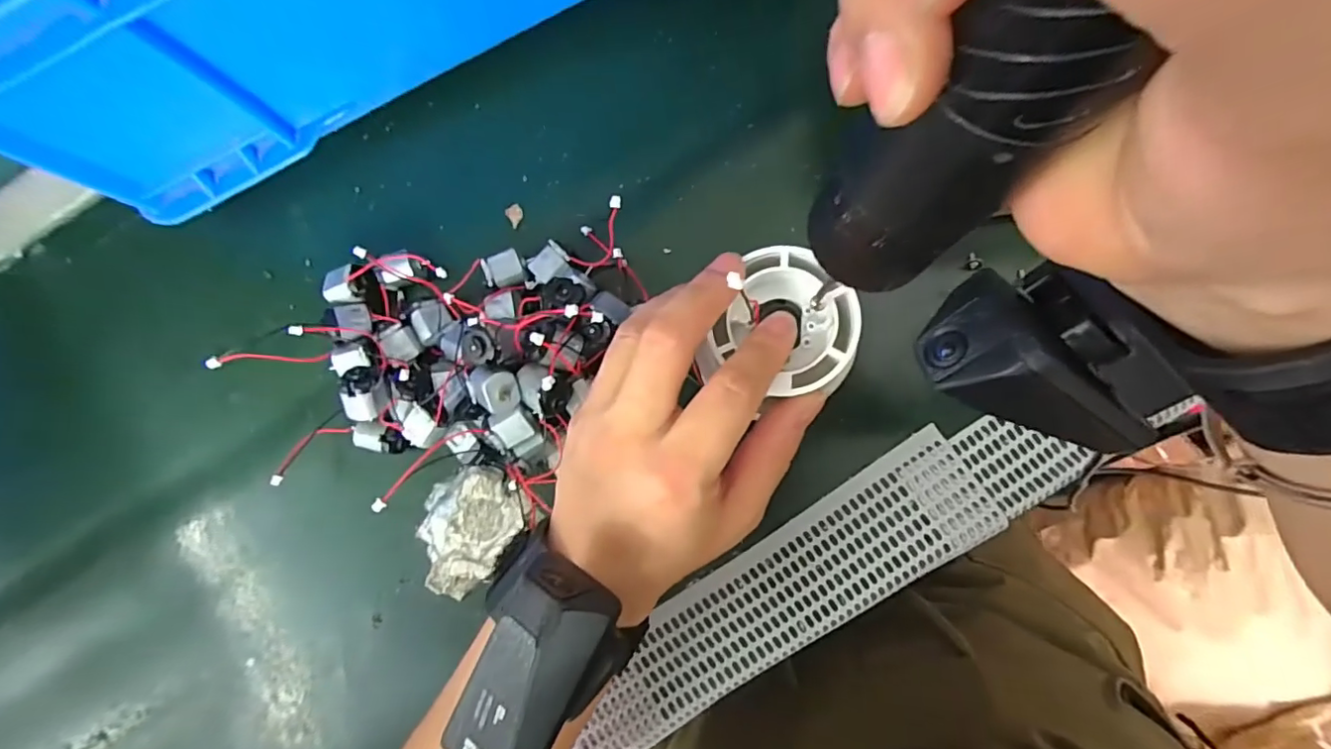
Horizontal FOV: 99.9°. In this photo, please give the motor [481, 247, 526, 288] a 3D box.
[{"bbox_3d":[-0.083,-0.054,0.294,0.020,0.014,0.018,-22,79,5],"label":"motor"}]

